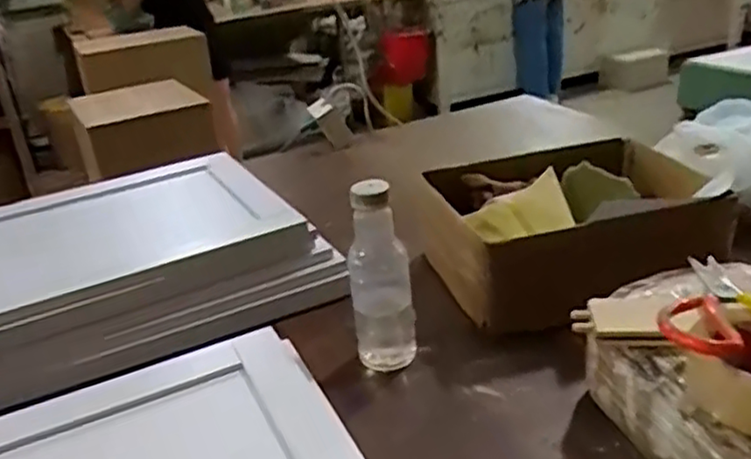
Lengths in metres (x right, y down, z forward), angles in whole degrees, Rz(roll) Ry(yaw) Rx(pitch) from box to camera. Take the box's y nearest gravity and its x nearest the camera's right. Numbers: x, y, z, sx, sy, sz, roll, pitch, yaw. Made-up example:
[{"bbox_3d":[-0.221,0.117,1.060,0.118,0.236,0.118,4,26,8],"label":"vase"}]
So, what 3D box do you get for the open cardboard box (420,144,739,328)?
[{"bbox_3d":[0.237,0.005,0.854,0.317,0.131,0.199,-9,27,-6],"label":"open cardboard box"}]

